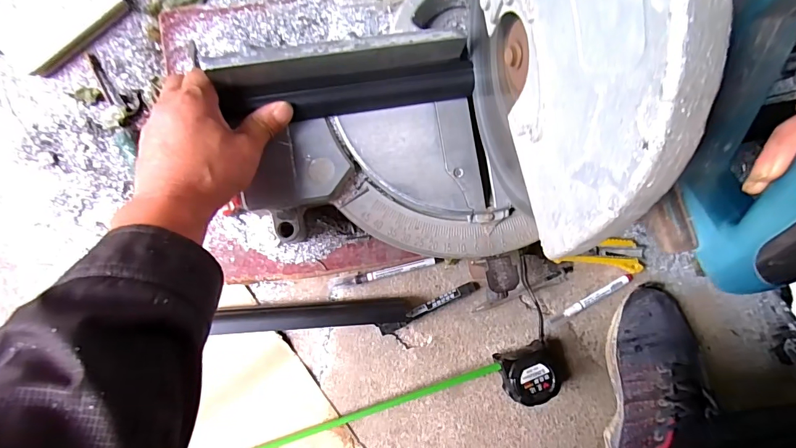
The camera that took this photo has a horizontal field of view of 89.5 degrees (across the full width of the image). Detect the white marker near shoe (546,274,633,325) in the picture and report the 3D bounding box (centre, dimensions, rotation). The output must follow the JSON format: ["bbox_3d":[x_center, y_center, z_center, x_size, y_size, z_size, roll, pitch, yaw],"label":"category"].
[{"bbox_3d":[0.255,0.099,0.532,0.133,0.012,0.014,-26,93,-7],"label":"white marker near shoe"}]

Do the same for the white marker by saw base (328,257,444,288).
[{"bbox_3d":[-0.013,0.059,0.493,0.141,0.015,0.012,-12,91,-8],"label":"white marker by saw base"}]

